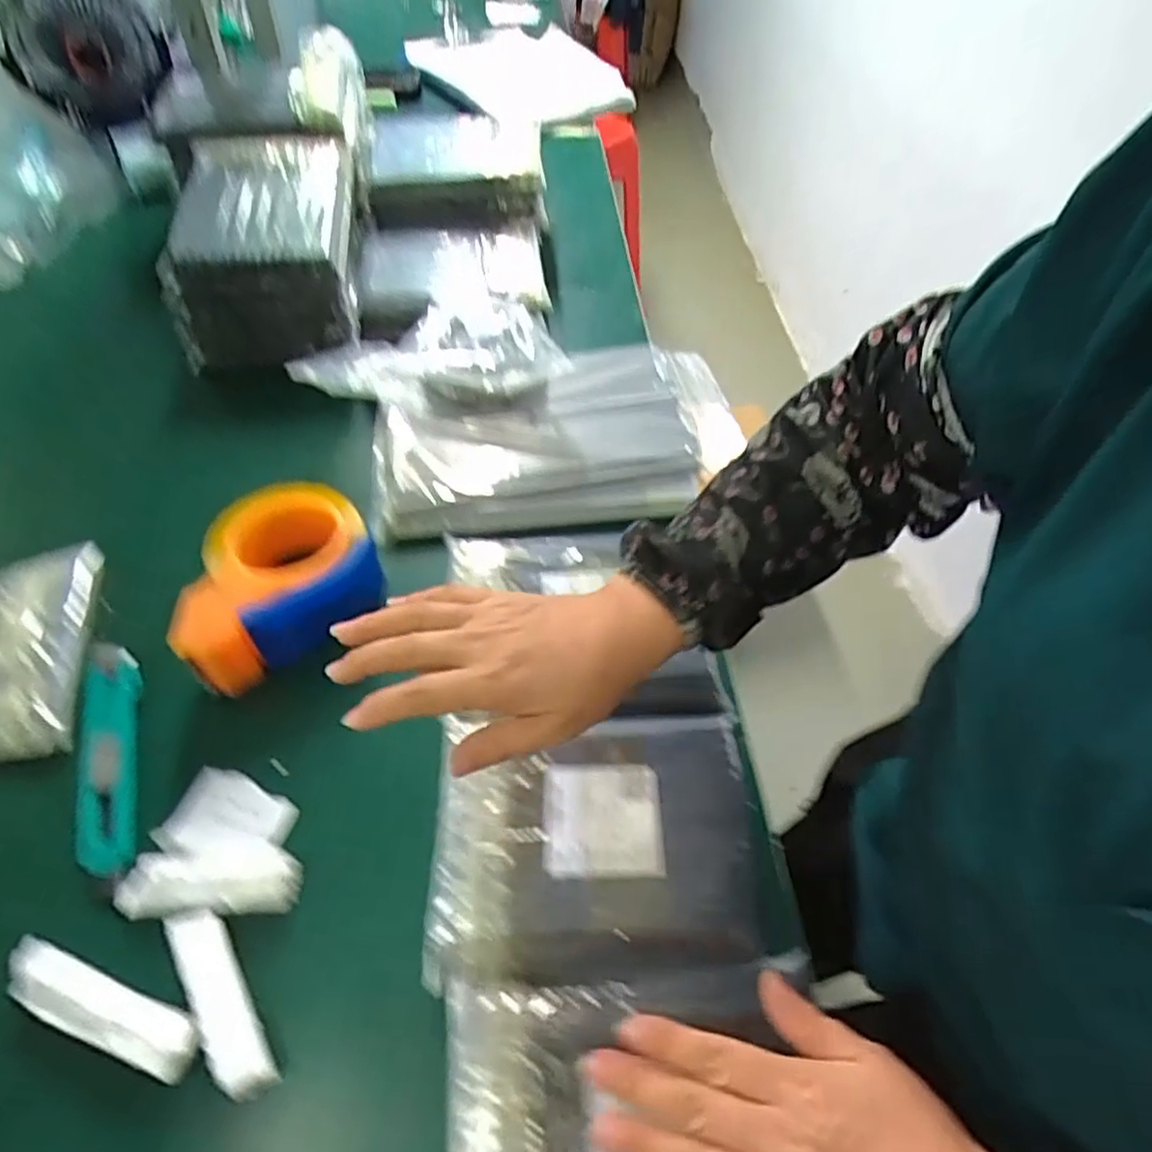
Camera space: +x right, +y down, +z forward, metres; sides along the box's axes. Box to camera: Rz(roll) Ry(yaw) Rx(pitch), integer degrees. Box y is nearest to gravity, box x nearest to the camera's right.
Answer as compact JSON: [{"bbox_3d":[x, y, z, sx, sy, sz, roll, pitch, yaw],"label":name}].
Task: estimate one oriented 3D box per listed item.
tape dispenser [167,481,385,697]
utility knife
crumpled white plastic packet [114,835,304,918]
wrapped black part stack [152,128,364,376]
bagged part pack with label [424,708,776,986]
[{"bbox_3d":[-0.204,0.001,0.476,0.138,0.057,0.110,-29,61,-22],"label":"tape dispenser"},{"bbox_3d":[-0.291,0.107,0.427,0.036,0.013,0.153,-15,57,-14],"label":"utility knife"},{"bbox_3d":[-0.203,0.167,0.386,0.094,0.019,0.037,0,54,-4],"label":"crumpled white plastic packet"},{"bbox_3d":[-0.282,-0.304,0.640,0.154,0.114,0.183,-5,55,-7],"label":"wrapped black part stack"},{"bbox_3d":[0.011,0.148,0.397,0.181,0.014,0.141,-1,54,-4],"label":"bagged part pack with label"}]

